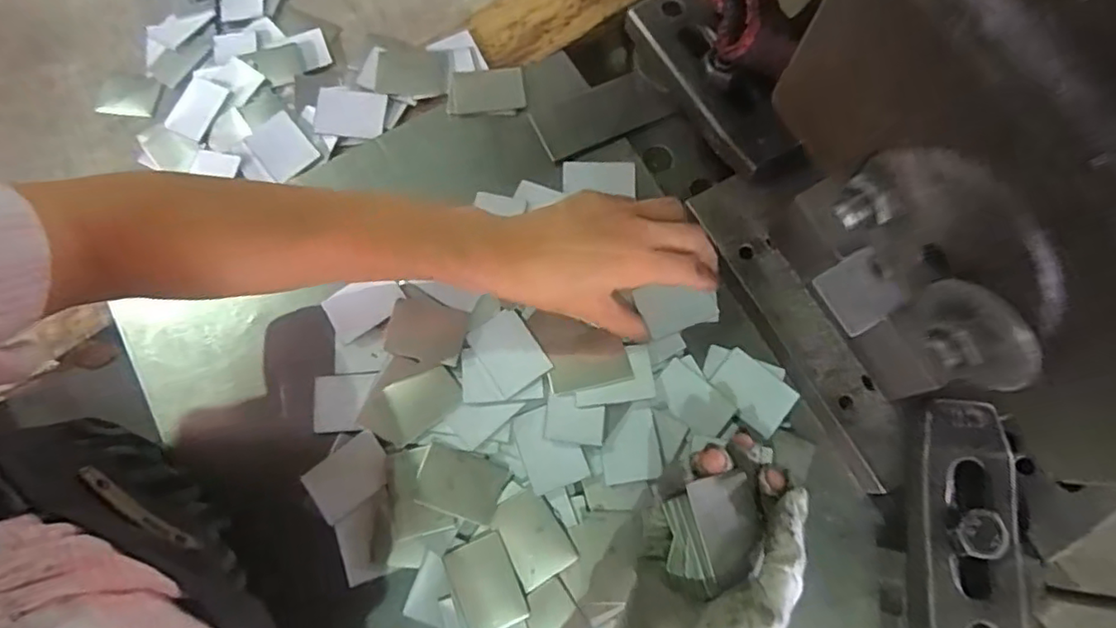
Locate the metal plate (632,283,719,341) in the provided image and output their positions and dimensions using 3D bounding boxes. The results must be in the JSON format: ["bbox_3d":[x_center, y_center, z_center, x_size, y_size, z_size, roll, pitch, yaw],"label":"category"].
[{"bbox_3d":[0.074,-0.004,0.386,0.050,0.004,0.030,-16,87,-12],"label":"metal plate"}]

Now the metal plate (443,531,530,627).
[{"bbox_3d":[-0.040,0.151,0.347,0.034,0.004,0.048,-23,76,-6],"label":"metal plate"}]

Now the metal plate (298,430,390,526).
[{"bbox_3d":[-0.122,0.095,0.364,0.047,0.004,0.034,-37,78,-9],"label":"metal plate"}]

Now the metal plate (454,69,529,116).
[{"bbox_3d":[-0.049,-0.157,0.439,0.049,0.005,0.035,-6,75,-1],"label":"metal plate"}]

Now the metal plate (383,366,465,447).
[{"bbox_3d":[-0.079,0.053,0.373,0.042,0.004,0.035,-22,76,-6],"label":"metal plate"}]

